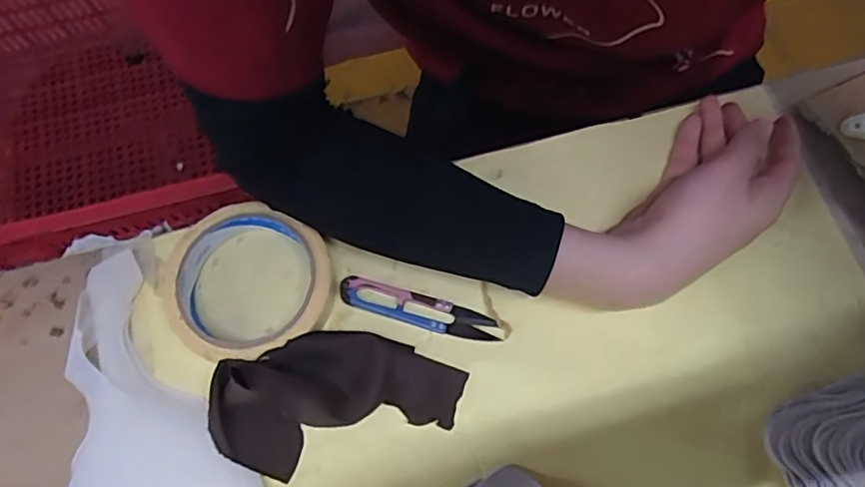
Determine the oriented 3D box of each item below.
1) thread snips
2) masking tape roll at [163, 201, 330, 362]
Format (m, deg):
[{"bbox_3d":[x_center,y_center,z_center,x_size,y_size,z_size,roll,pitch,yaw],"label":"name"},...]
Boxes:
[{"bbox_3d":[-0.009,0.040,0.360,0.098,0.008,0.019,14,72,8],"label":"thread snips"},{"bbox_3d":[-0.111,0.025,0.355,0.094,0.022,0.092,-1,70,3],"label":"masking tape roll"}]

